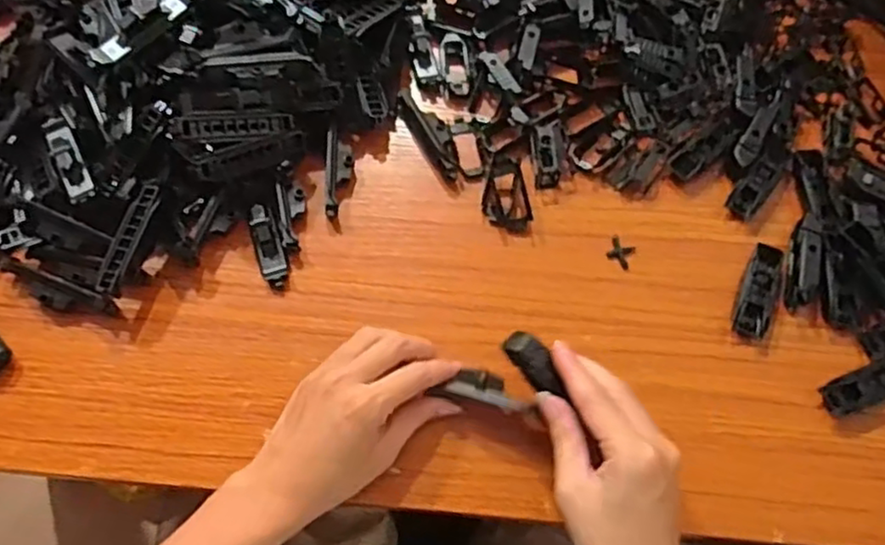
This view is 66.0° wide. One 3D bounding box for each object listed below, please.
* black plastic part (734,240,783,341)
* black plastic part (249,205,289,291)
[{"bbox_3d":[0.208,0.012,0.449,0.020,0.015,0.063,21,67,8],"label":"black plastic part"},{"bbox_3d":[-0.115,-0.017,0.451,0.017,0.006,0.057,-17,89,-8],"label":"black plastic part"}]

